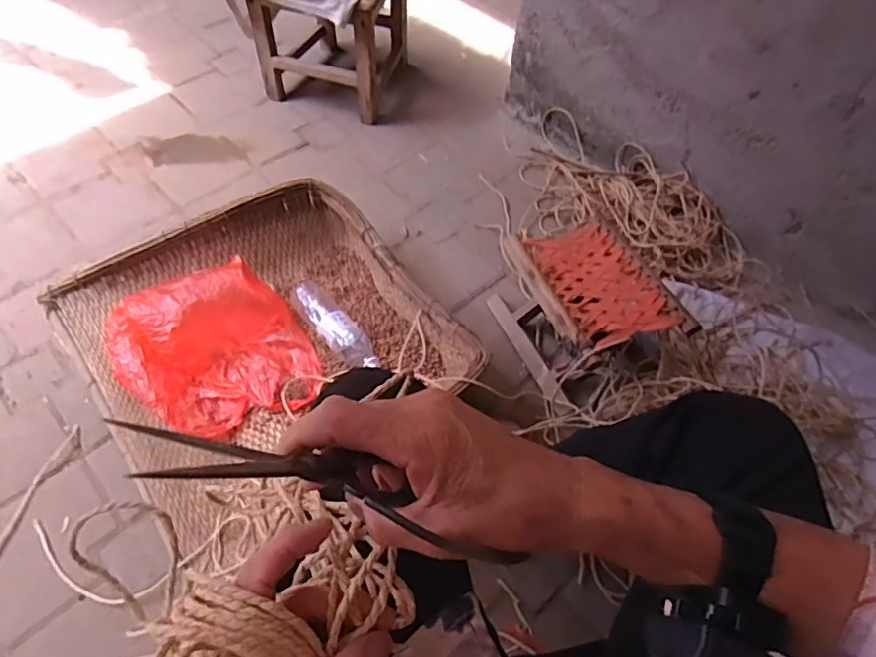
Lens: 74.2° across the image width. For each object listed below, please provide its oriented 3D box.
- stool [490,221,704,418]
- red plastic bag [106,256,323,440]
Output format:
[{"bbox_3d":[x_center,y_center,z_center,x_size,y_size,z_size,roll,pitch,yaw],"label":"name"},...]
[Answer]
[{"bbox_3d":[0.265,-0.033,1.041,0.246,0.165,0.277,-15,56,-14],"label":"stool"},{"bbox_3d":[-0.375,0.032,0.972,0.300,0.107,0.268,-24,58,-20],"label":"red plastic bag"}]

